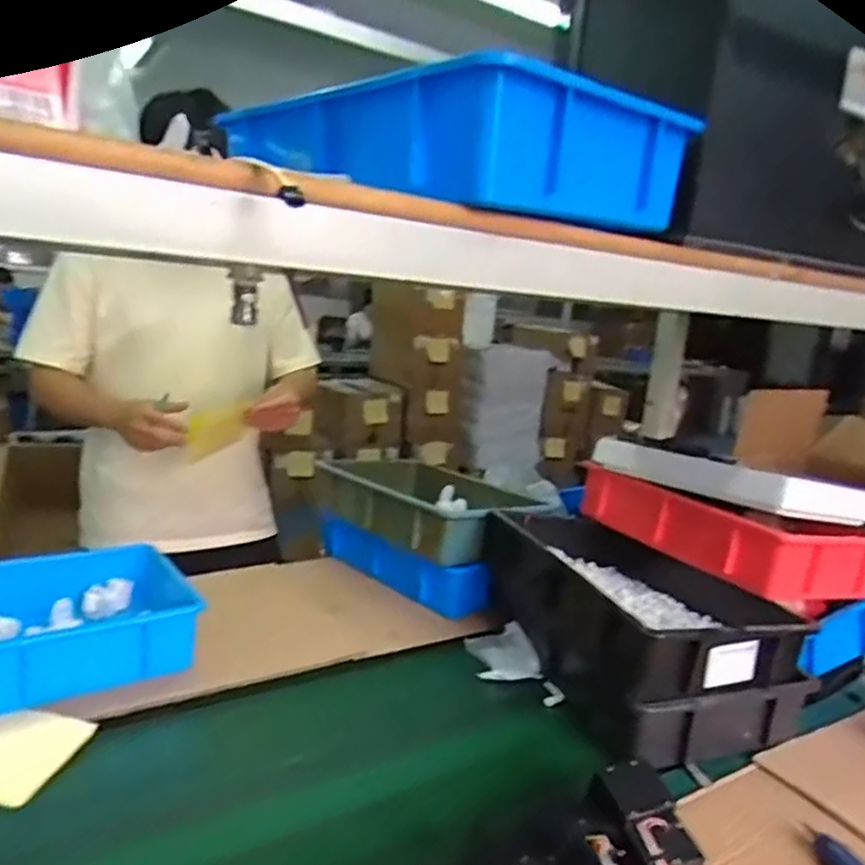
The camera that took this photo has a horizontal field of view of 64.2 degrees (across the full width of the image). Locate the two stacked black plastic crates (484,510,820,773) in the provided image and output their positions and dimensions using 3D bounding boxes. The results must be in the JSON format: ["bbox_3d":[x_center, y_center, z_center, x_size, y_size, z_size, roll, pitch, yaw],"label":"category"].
[{"bbox_3d":[0.275,0.267,0.967,0.256,0.182,0.420,1,12,-22],"label":"two stacked black plastic crates"}]

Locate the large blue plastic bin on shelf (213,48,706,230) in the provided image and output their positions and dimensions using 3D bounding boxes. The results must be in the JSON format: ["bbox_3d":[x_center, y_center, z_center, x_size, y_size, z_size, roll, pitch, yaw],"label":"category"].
[{"bbox_3d":[0.033,-0.245,0.636,0.314,0.098,0.271,14,14,38],"label":"large blue plastic bin on shelf"}]

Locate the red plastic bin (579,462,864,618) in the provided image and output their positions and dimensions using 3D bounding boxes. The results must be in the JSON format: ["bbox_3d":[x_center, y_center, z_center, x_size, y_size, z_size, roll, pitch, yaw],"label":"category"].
[{"bbox_3d":[0.431,0.142,1.067,0.206,0.110,0.412,-1,13,-31],"label":"red plastic bin"}]

